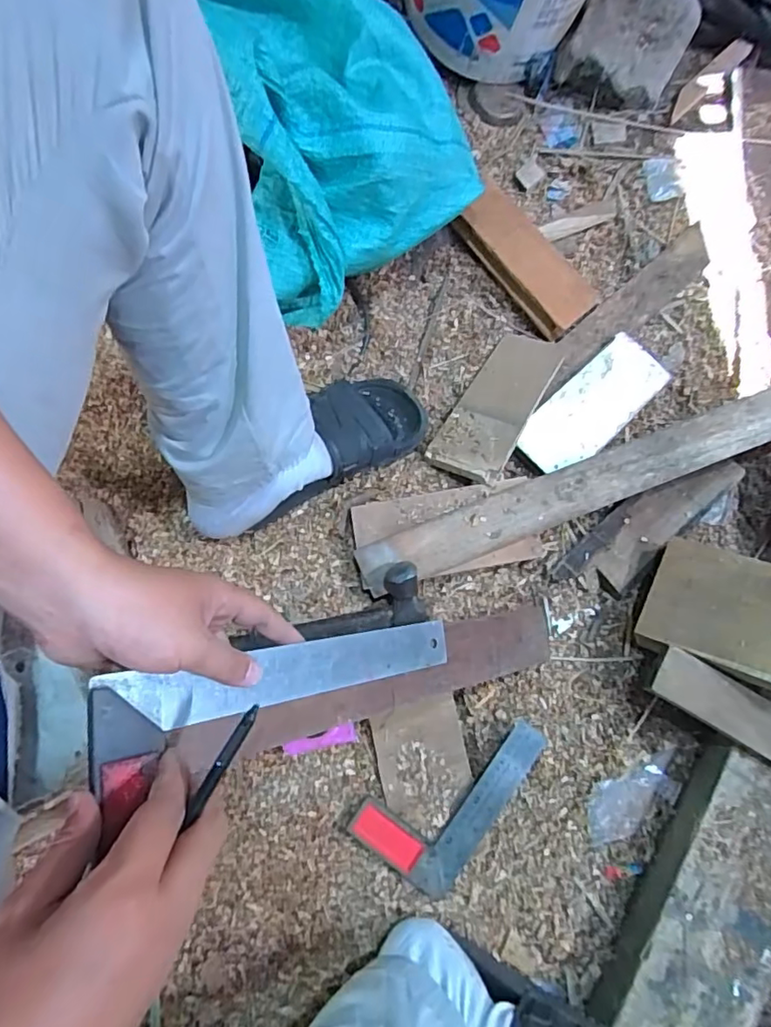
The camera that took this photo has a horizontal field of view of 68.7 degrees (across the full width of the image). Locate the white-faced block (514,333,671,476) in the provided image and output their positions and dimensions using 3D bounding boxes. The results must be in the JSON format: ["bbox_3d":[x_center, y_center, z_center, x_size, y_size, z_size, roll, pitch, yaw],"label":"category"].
[{"bbox_3d":[0.261,-0.134,0.720,0.220,0.023,0.087,-43,79,-9],"label":"white-faced block"}]

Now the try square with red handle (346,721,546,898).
[{"bbox_3d":[0.071,0.296,0.606,0.124,0.026,0.200,38,79,10],"label":"try square with red handle"}]

